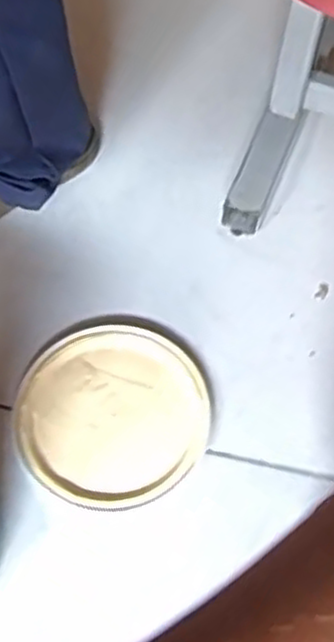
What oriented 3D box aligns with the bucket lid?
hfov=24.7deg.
[{"bbox_3d":[-0.050,0.083,0.698,0.172,0.011,0.168,0,65,1],"label":"bucket lid"}]

